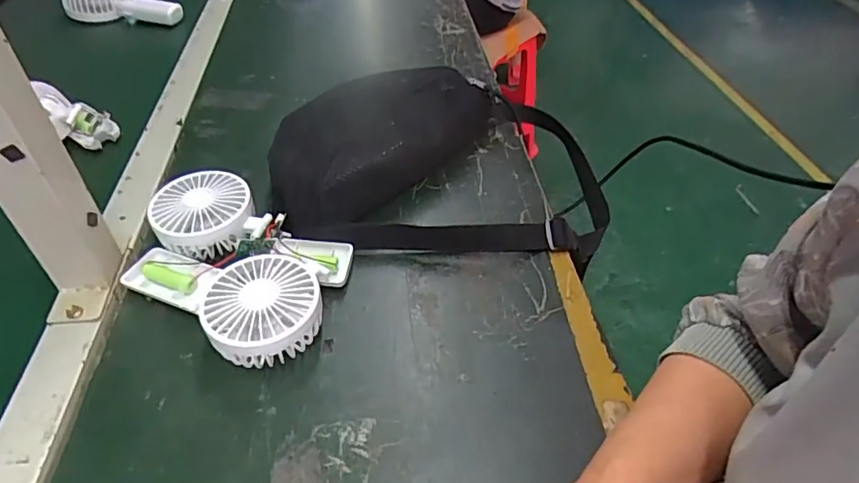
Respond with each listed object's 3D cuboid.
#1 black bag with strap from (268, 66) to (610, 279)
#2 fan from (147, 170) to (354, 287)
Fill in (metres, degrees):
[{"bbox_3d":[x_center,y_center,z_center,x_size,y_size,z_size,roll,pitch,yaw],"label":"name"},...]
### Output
[{"bbox_3d":[0.016,-0.084,0.559,0.341,0.113,0.242,0,46,-2],"label":"black bag with strap"},{"bbox_3d":[-0.160,-0.007,0.476,0.186,0.042,0.085,21,48,19],"label":"fan"}]

